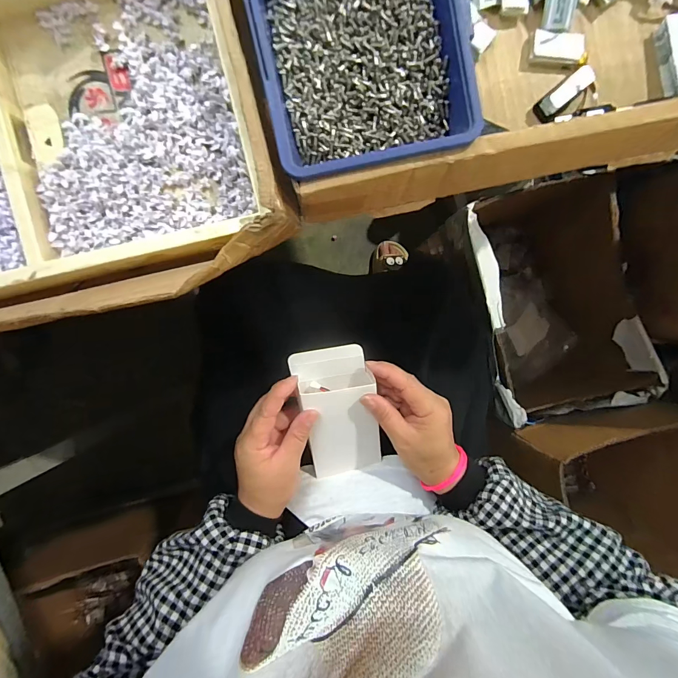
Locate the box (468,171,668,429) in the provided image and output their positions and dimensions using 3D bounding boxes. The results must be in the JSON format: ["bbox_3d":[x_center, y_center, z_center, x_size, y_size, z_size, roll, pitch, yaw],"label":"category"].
[{"bbox_3d":[0.404,-0.082,0.801,0.301,0.296,0.473,-19,93,0],"label":"box"}]

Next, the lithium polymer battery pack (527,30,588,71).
[{"bbox_3d":[0.159,-0.211,0.258,0.043,0.011,0.022,0,93,-1],"label":"lithium polymer battery pack"}]

